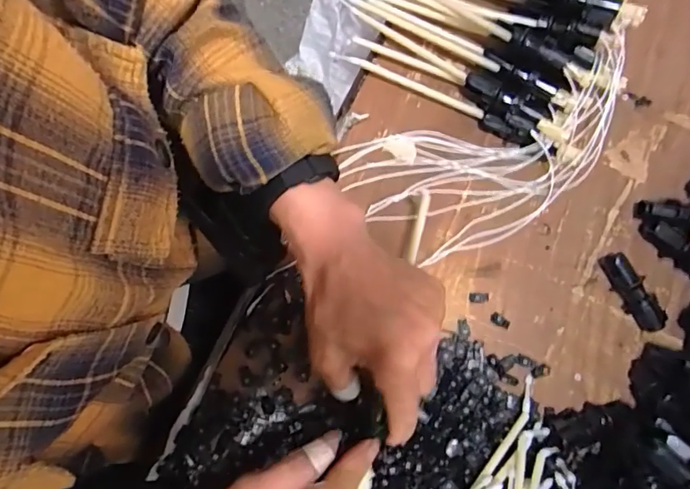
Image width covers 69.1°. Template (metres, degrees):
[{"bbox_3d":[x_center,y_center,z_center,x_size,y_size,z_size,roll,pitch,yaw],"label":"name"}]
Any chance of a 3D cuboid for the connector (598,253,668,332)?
[{"bbox_3d":[0.230,0.038,0.400,0.017,0.019,0.066,-30,81,-5],"label":"connector"}]

